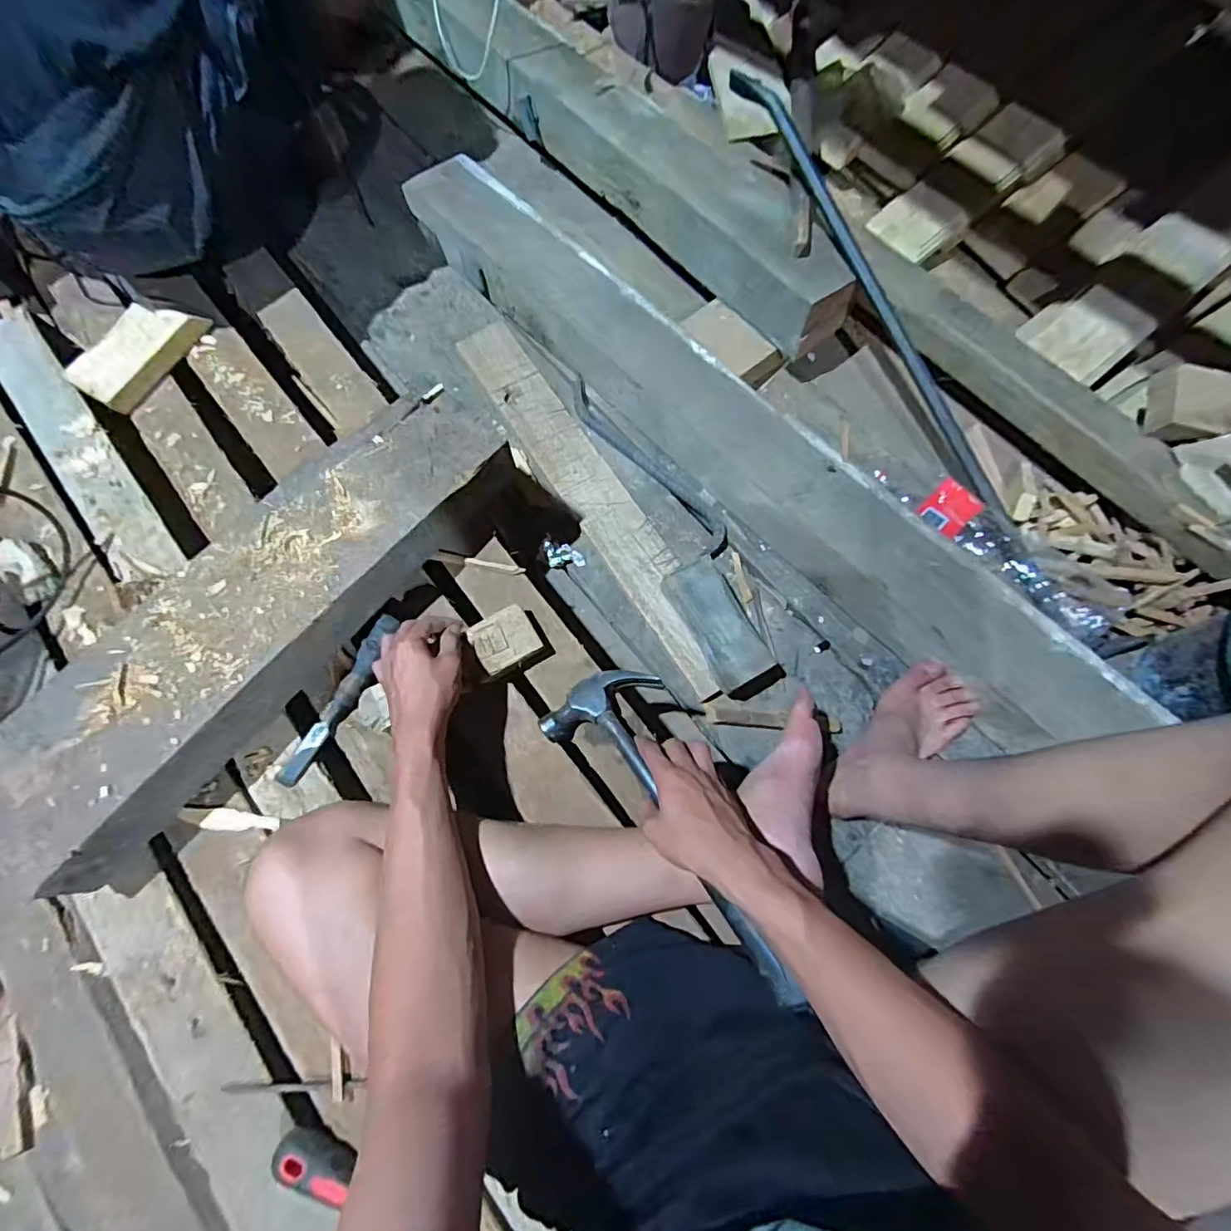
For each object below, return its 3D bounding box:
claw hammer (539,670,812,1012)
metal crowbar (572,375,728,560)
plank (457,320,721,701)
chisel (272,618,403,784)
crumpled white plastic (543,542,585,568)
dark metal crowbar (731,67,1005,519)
[{"bbox_3d":[0.049,0.180,0.476,0.121,0.029,0.315,-29,56,-10],"label":"claw hammer"},{"bbox_3d":[0.046,-0.219,0.776,0.063,0.023,0.335,-37,77,-12],"label":"metal crowbar"},{"bbox_3d":[-0.036,-0.171,0.759,0.090,0.027,0.630,-30,76,-11],"label":"plank"},{"bbox_3d":[-0.285,0.086,0.556,0.027,0.020,0.196,31,87,8],"label":"chisel"},{"bbox_3d":[-0.068,-0.084,0.723,0.050,0.029,0.028,-4,74,-2],"label":"crumpled white plastic"},{"bbox_3d":[0.333,-0.436,0.714,0.026,0.036,0.687,-27,88,-10],"label":"dark metal crowbar"}]

